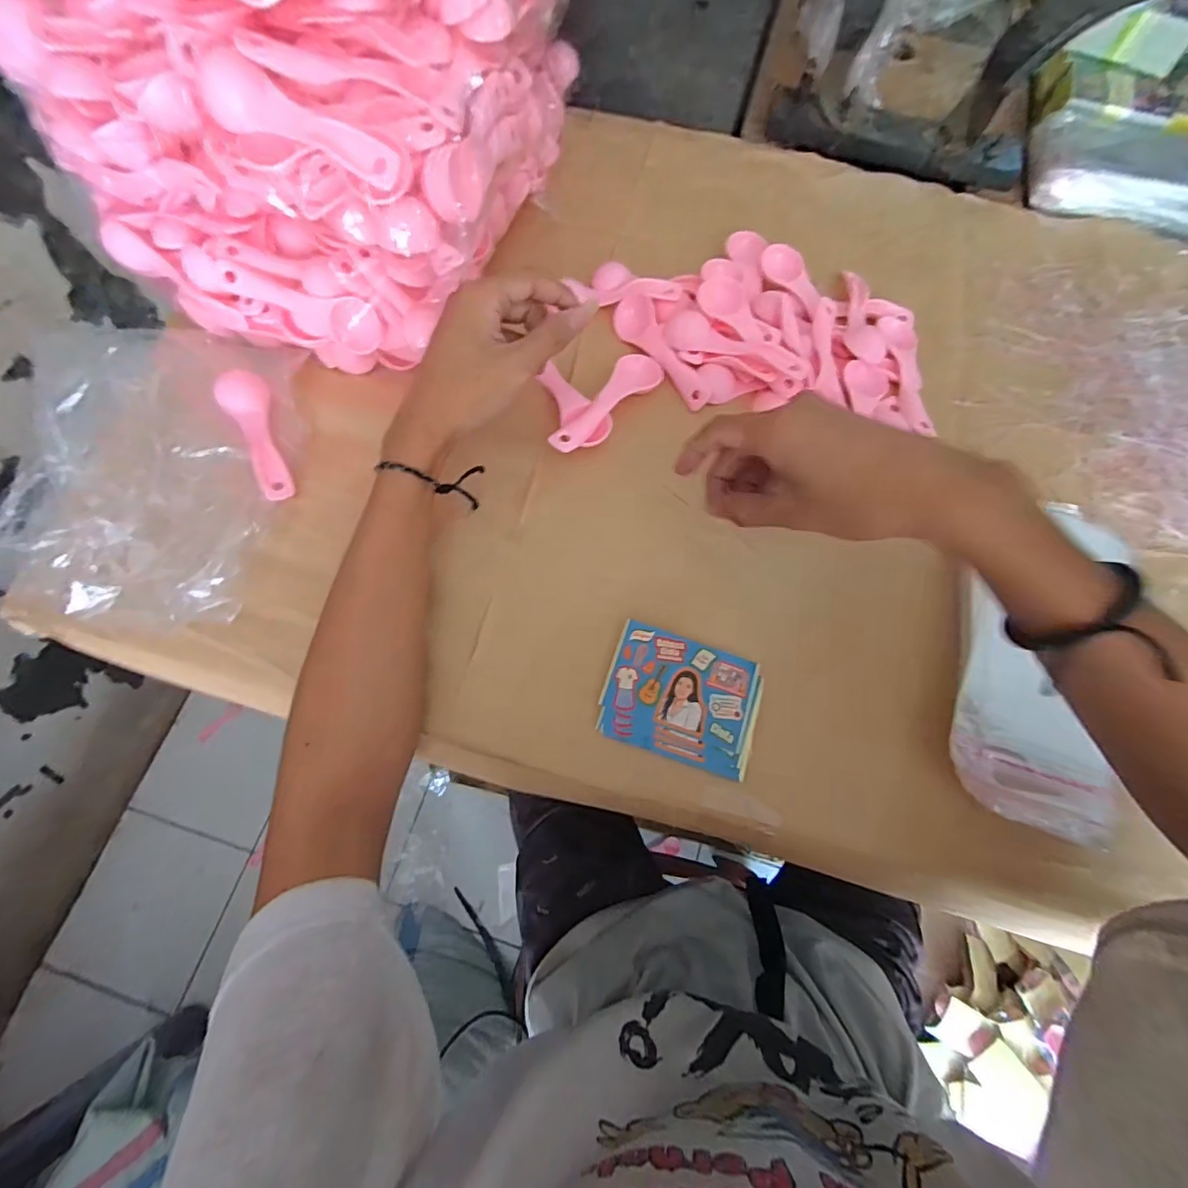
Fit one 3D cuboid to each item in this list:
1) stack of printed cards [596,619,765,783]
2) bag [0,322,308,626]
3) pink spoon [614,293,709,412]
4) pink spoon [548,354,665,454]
[{"bbox_3d":[0.057,0.069,0.343,0.098,0.021,0.076,18,72,5],"label":"stack of printed cards"},{"bbox_3d":[-0.323,-0.092,0.368,0.203,0.041,0.223,10,71,2],"label":"bag"},{"bbox_3d":[0.050,-0.190,0.405,0.030,0.013,0.113,-26,74,-10],"label":"pink spoon"},{"bbox_3d":[0.006,-0.143,0.391,0.106,0.012,0.032,-41,77,-14],"label":"pink spoon"}]

